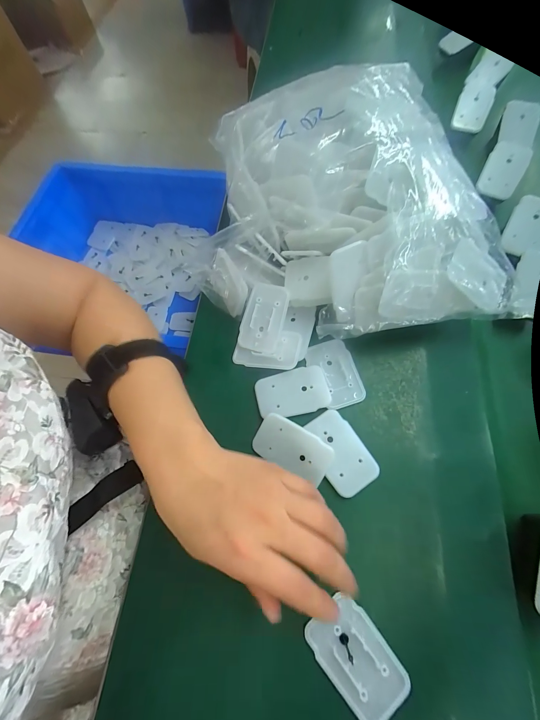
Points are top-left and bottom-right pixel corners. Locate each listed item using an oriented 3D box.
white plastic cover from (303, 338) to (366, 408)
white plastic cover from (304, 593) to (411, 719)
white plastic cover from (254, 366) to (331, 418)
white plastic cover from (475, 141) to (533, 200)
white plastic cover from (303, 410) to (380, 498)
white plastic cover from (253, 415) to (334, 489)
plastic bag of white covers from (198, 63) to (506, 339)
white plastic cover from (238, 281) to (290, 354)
[{"bbox_3d":[0.065,0.013,0.288,0.043,0.005,0.067,-17,66,-3],"label":"white plastic cover"},{"bbox_3d":[0.062,0.214,0.207,0.045,0.005,0.067,-36,72,-13],"label":"white plastic cover"},{"bbox_3d":[0.022,0.032,0.282,0.069,0.006,0.043,-16,66,-2],"label":"white plastic cover"},{"bbox_3d":[0.278,-0.224,0.345,0.044,0.006,0.065,24,94,2],"label":"white plastic cover"},{"bbox_3d":[0.061,0.081,0.258,0.041,0.007,0.068,-30,68,-8],"label":"white plastic cover"},{"bbox_3d":[0.020,0.078,0.259,0.069,0.004,0.040,25,98,17],"label":"white plastic cover"},{"bbox_3d":[0.062,-0.147,0.288,0.260,0.119,0.245,-7,68,0],"label":"plastic bag of white covers"},{"bbox_3d":[-0.007,-0.043,0.298,0.042,0.005,0.069,16,93,19],"label":"white plastic cover"}]

